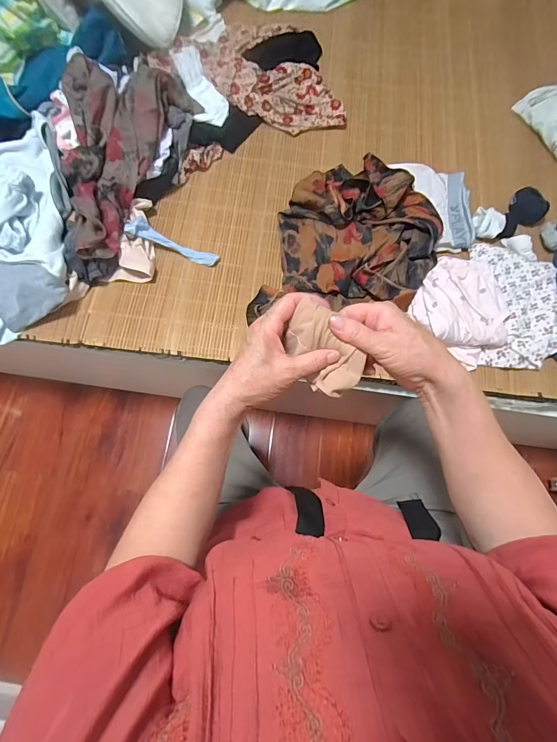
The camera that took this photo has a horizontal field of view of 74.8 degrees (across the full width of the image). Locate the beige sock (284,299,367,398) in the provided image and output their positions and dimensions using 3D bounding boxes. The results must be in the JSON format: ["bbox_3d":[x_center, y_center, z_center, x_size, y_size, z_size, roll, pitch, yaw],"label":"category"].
[{"bbox_3d":[0.043,-0.021,0.362,0.053,0.034,0.090,-37,78,-12],"label":"beige sock"}]

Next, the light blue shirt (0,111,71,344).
[{"bbox_3d":[-0.533,-0.278,0.690,0.243,0.138,0.399,-4,73,-3],"label":"light blue shirt"}]

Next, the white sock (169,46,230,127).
[{"bbox_3d":[-0.183,-0.677,0.875,0.087,0.039,0.246,-18,74,-7],"label":"white sock"}]

